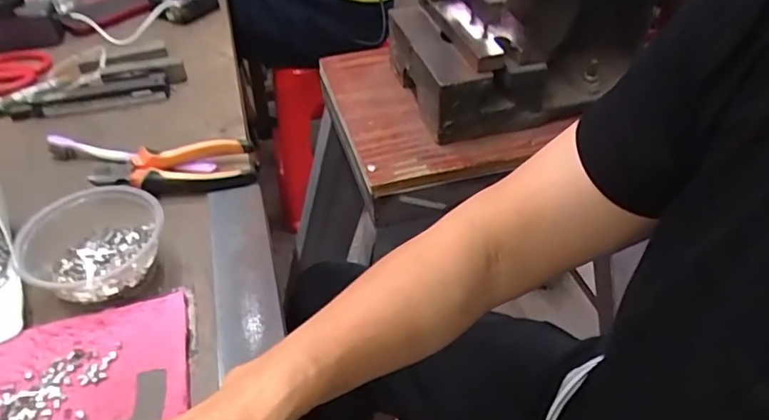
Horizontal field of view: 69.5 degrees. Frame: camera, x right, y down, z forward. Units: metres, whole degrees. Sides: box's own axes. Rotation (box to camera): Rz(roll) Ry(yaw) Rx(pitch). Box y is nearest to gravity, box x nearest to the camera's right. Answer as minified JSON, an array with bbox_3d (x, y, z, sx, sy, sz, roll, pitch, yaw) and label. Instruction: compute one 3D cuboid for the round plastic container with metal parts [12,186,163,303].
[{"bbox_3d":[-0.233,0.028,0.449,0.107,0.045,0.095,-26,49,-25],"label":"round plastic container with metal parts"}]

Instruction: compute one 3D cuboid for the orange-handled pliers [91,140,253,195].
[{"bbox_3d":[-0.207,-0.045,0.548,0.148,0.023,0.062,-4,43,-5],"label":"orange-handled pliers"}]

